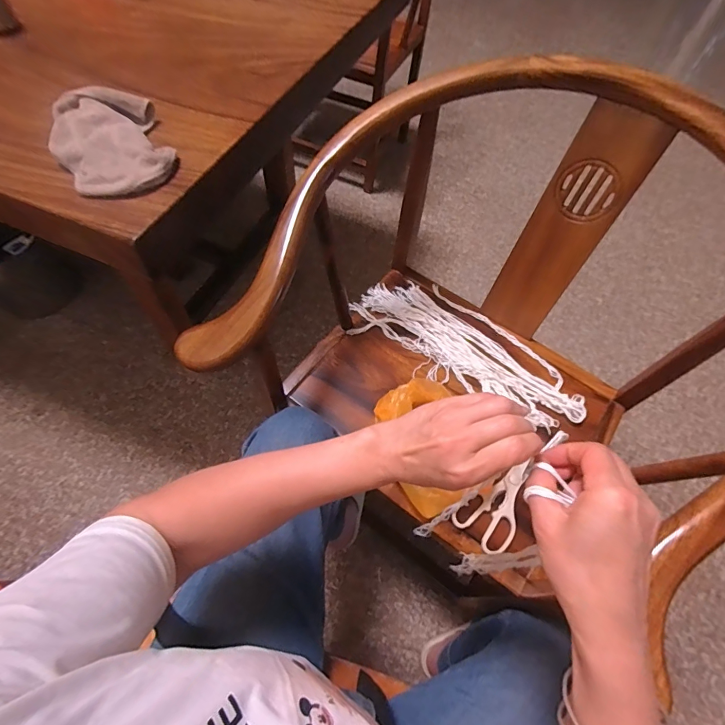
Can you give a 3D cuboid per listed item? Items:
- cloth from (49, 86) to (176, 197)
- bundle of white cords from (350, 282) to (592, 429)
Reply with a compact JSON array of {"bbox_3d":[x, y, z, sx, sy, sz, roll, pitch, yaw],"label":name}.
[{"bbox_3d":[-0.307,-0.269,0.502,0.128,0.044,0.167,-28,65,-18],"label":"cloth"},{"bbox_3d":[0.198,-0.028,0.784,0.446,0.023,0.175,30,62,13],"label":"bundle of white cords"}]

